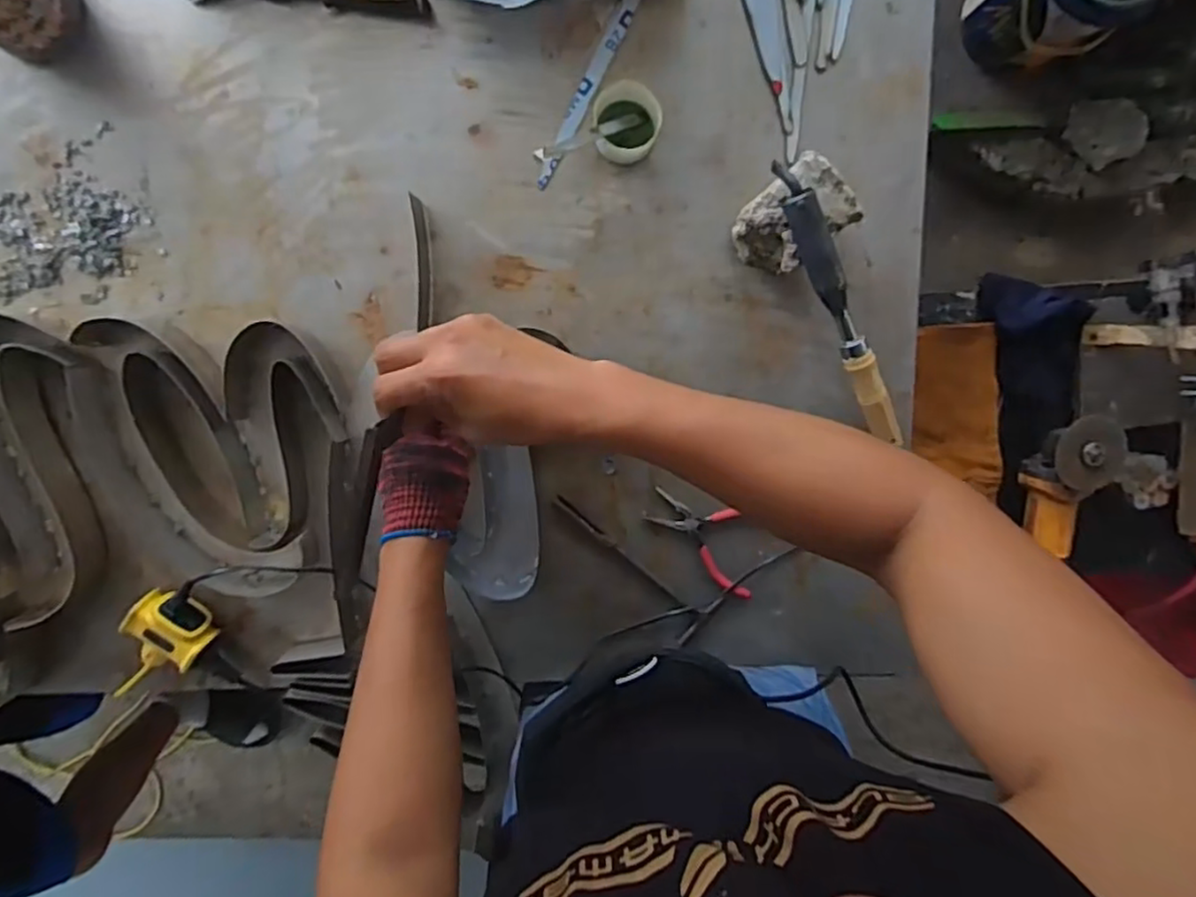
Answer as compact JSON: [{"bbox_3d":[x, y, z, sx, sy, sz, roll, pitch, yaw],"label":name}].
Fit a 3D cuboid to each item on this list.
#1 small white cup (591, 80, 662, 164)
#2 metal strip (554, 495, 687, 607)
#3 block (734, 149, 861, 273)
[{"bbox_3d":[0.029,-0.332,0.693,0.068,0.057,0.074,0,98,-2],"label":"small white cup"},{"bbox_3d":[0.026,0.116,0.762,0.188,0.011,0.012,41,95,-7],"label":"metal strip"},{"bbox_3d":[0.197,-0.231,0.696,0.108,0.083,0.087,-44,97,4],"label":"block"}]

